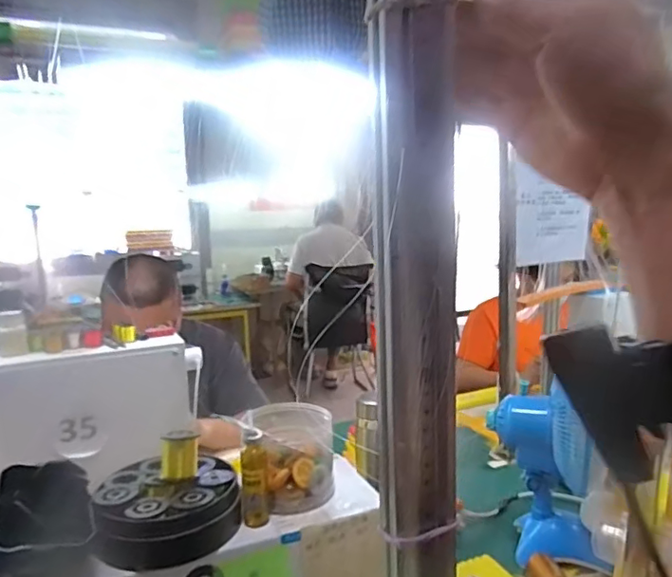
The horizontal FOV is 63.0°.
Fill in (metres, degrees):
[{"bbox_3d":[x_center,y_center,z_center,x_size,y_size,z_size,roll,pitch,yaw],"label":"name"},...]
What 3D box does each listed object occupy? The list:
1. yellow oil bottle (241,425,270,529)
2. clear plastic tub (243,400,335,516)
[{"bbox_3d":[-0.057,0.134,0.385,0.017,0.070,0.020,-3,9,-8],"label":"yellow oil bottle"},{"bbox_3d":[-0.031,0.125,0.405,0.055,0.066,0.059,-1,9,0],"label":"clear plastic tub"}]

